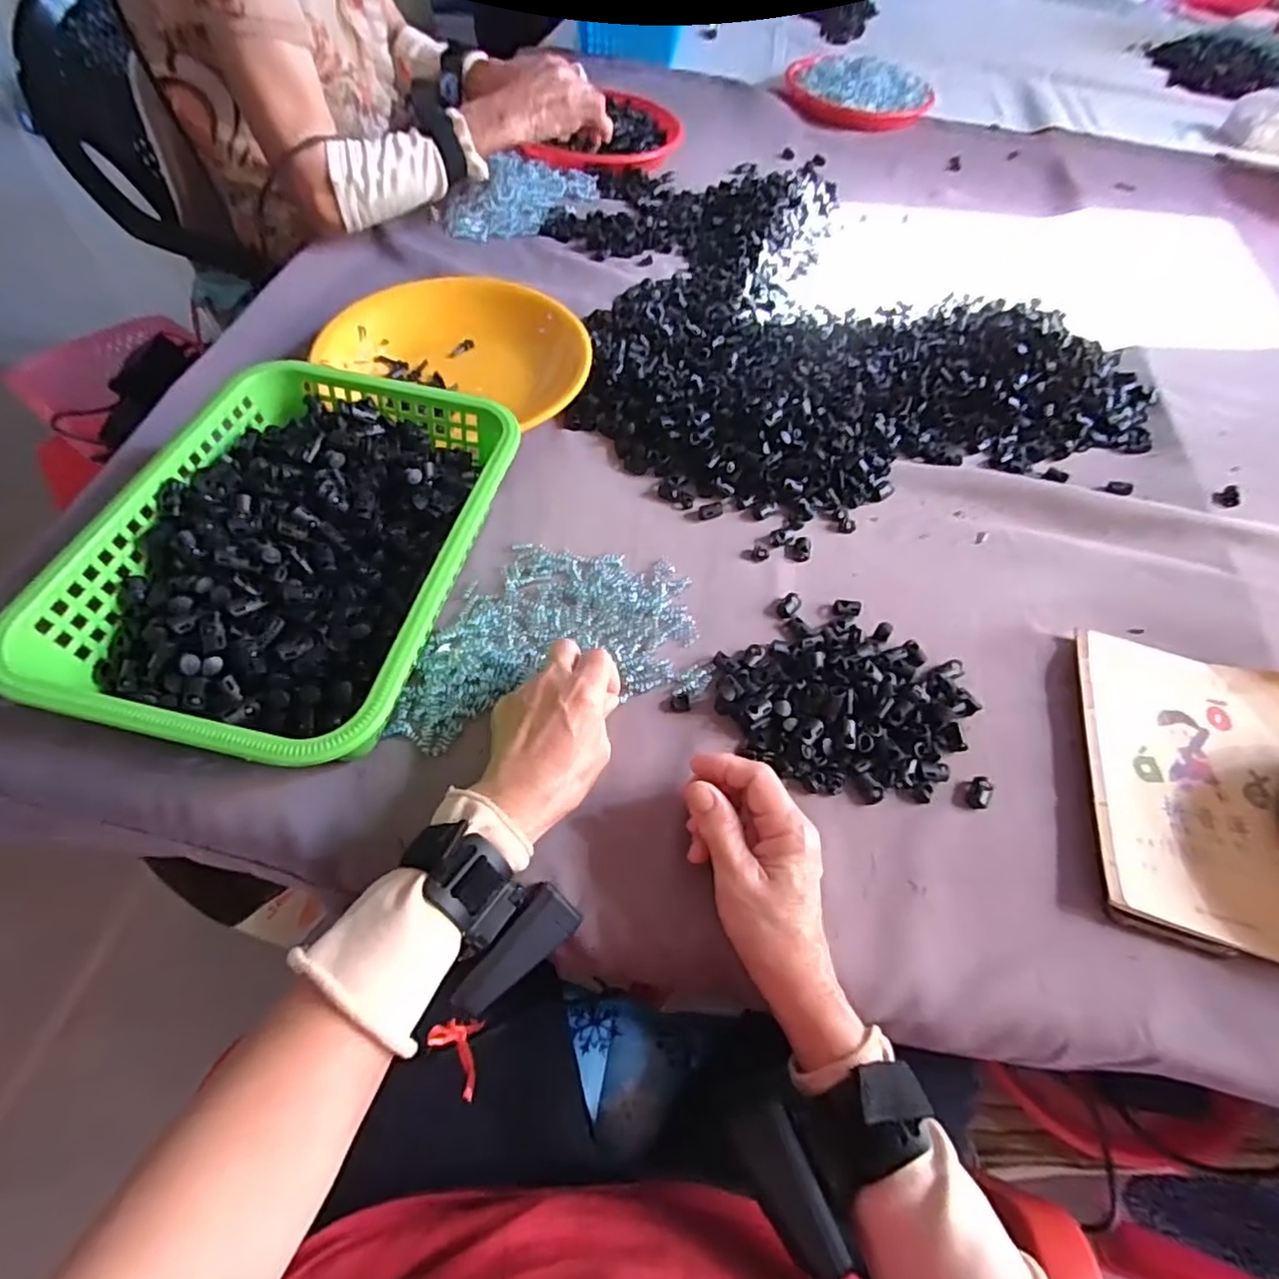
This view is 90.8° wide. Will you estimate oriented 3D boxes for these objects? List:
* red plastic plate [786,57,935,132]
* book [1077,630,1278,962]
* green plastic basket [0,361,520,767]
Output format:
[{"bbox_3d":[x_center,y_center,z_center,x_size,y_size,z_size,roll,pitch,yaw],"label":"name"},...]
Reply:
[{"bbox_3d":[0.375,-0.942,1.088,0.238,0.037,0.238,9,57,0],"label":"red plastic plate"},{"bbox_3d":[0.375,0.099,0.423,0.141,0.016,0.209,16,57,5],"label":"book"},{"bbox_3d":[-0.220,-0.057,0.431,0.220,0.082,0.303,12,57,3],"label":"green plastic basket"}]

